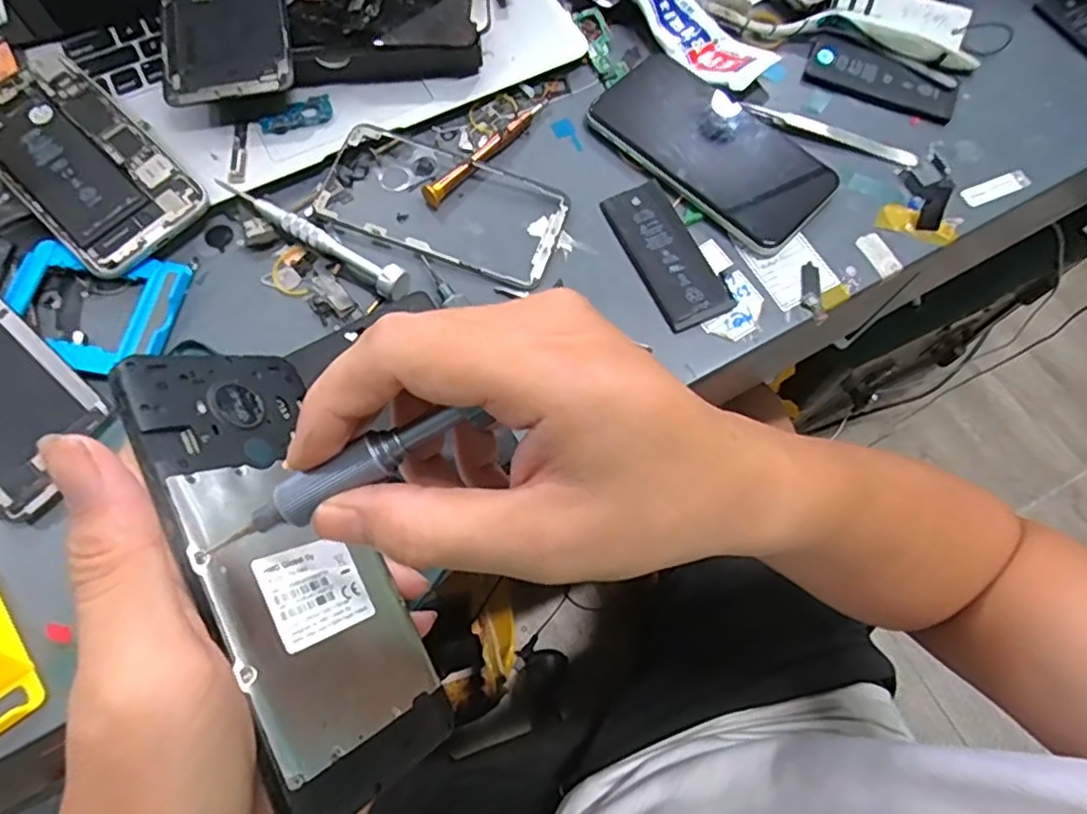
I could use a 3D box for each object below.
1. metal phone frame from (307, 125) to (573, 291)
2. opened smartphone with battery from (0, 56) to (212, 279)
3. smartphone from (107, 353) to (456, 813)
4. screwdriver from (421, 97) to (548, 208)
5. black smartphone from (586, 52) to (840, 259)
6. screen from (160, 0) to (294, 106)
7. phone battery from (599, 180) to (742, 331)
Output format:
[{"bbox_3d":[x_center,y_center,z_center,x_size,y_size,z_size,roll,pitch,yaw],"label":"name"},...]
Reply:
[{"bbox_3d":[-0.056,-0.118,0.372,0.149,0.011,0.072,20,76,3],"label":"metal phone frame"},{"bbox_3d":[-0.264,-0.142,0.359,0.145,0.013,0.076,41,74,14],"label":"opened smartphone with battery"},{"bbox_3d":[-0.092,0.054,0.231,0.004,0.070,0.169,-35,77,29],"label":"smartphone"},{"bbox_3d":[-0.032,-0.159,0.384,0.013,0.010,0.105,42,74,14],"label":"screwdriver"},{"bbox_3d":[0.101,-0.162,0.387,0.077,0.014,0.153,-41,74,-15],"label":"black smartphone"},{"bbox_3d":[-0.197,-0.250,0.387,0.074,0.006,0.151,-10,73,-6],"label":"screen"},{"bbox_3d":[0.070,-0.089,0.363,0.040,0.005,0.095,-25,71,-10],"label":"phone battery"}]

